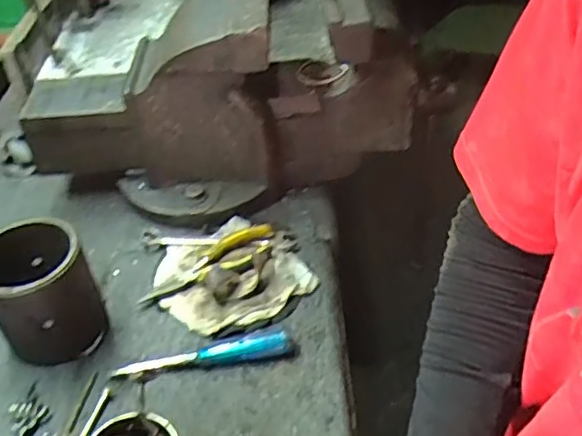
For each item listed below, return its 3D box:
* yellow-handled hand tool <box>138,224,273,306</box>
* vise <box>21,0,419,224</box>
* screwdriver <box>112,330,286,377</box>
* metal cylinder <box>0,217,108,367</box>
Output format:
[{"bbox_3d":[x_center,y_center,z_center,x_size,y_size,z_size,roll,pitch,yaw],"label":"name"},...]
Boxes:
[{"bbox_3d":[-0.099,0.058,0.751,0.179,0.024,0.056,-26,46,-22],"label":"yellow-handled hand tool"},{"bbox_3d":[-0.094,-0.154,0.813,0.490,0.268,0.198,-4,42,1],"label":"vise"},{"bbox_3d":[-0.096,0.149,0.666,0.188,0.026,0.025,-9,42,-5],"label":"screwdriver"},{"bbox_3d":[-0.273,0.085,0.675,0.104,0.128,0.113,-3,42,2],"label":"metal cylinder"}]

